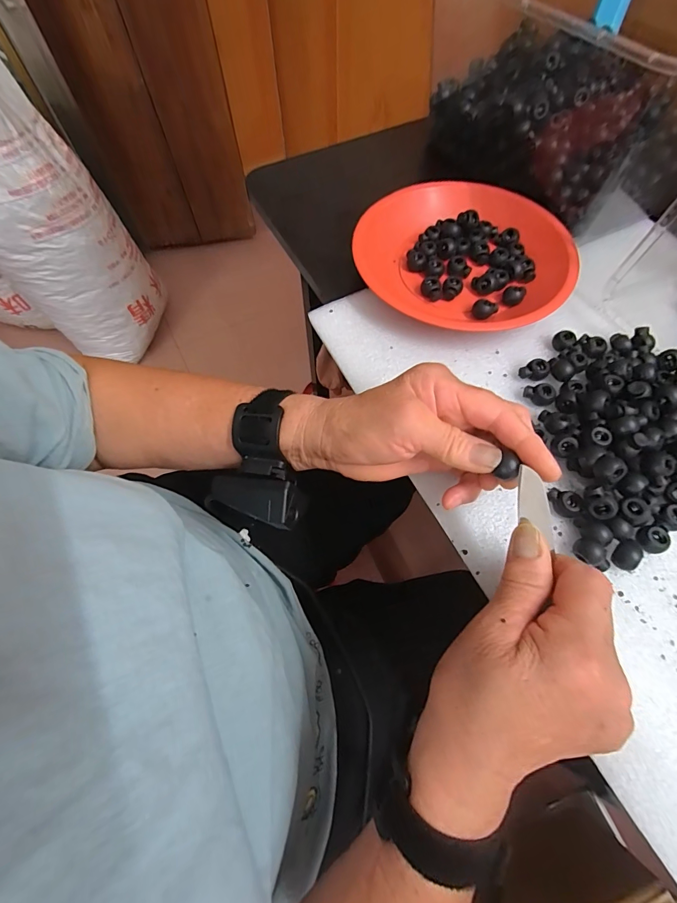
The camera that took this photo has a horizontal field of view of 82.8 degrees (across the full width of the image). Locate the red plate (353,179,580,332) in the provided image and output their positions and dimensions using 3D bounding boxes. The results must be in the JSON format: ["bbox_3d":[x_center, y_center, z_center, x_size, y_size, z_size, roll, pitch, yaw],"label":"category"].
[{"bbox_3d":[0.121,-0.189,0.358,0.187,0.034,0.173,0,65,0],"label":"red plate"}]

